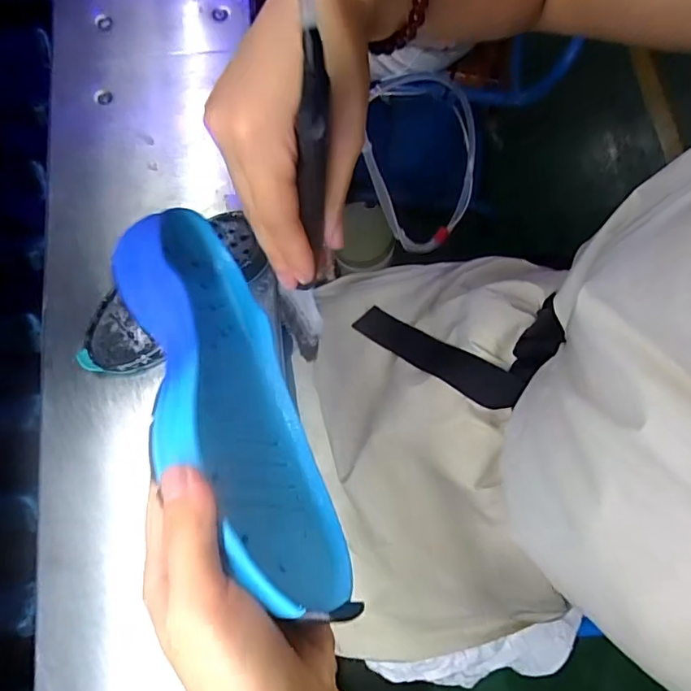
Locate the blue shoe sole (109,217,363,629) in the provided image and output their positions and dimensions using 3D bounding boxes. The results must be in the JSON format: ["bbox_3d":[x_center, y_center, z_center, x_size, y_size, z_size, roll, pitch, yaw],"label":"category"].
[{"bbox_3d":[-0.064,0.025,0.270,0.048,0.101,0.233,-39,57,16],"label":"blue shoe sole"}]

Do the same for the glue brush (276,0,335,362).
[{"bbox_3d":[-0.019,-0.062,0.236,0.028,0.205,0.018,13,54,4],"label":"glue brush"}]

